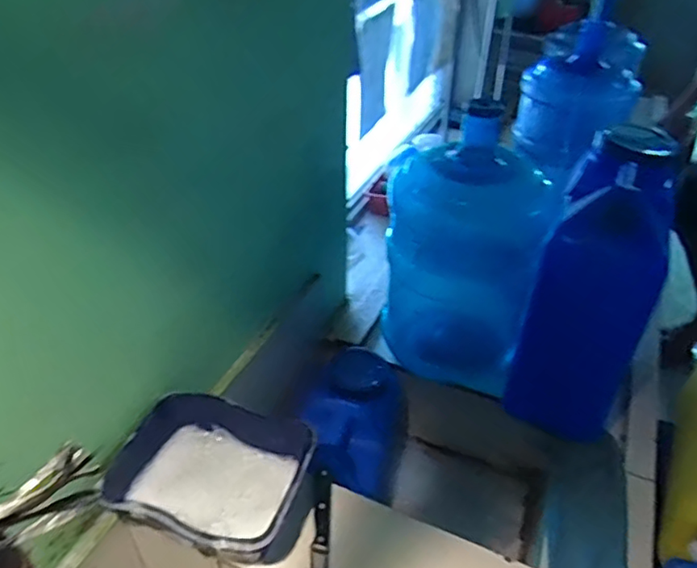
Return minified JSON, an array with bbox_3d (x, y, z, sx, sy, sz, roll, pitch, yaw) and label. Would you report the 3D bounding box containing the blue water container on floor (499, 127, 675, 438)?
[{"bbox_3d":[0.399,-0.002,0.933,0.166,0.402,0.290,21,41,24],"label":"blue water container on floor"}]

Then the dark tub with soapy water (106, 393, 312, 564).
[{"bbox_3d":[-0.159,0.221,0.656,0.199,0.077,0.161,13,38,15],"label":"dark tub with soapy water"}]

